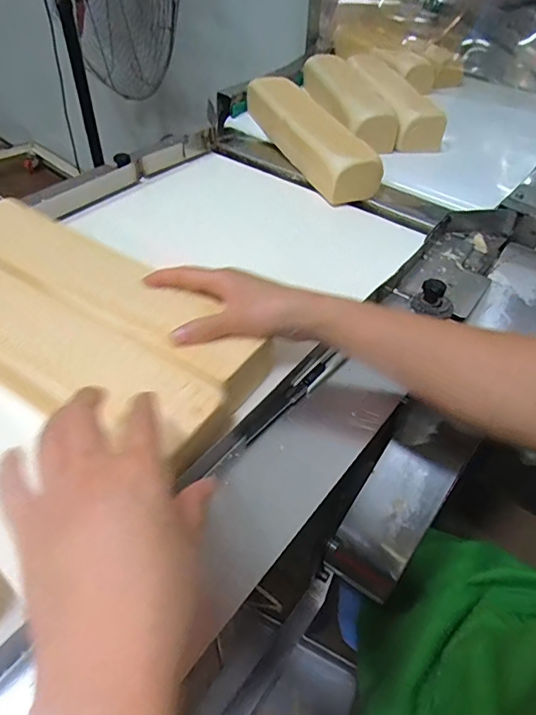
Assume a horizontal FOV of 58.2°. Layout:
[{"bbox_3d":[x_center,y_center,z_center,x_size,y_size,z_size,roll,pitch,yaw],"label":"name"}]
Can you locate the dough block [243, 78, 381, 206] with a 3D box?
[{"bbox_3d":[0.059,-0.346,0.744,0.075,0.066,0.329,-13,46,-14],"label":"dough block"}]

